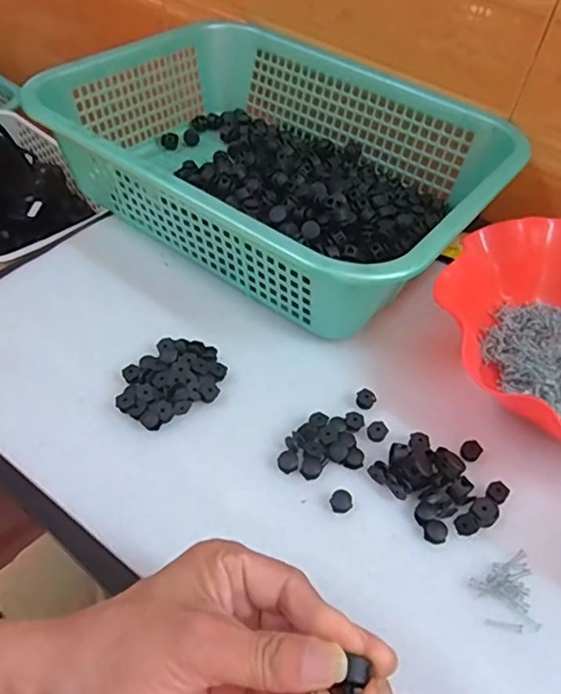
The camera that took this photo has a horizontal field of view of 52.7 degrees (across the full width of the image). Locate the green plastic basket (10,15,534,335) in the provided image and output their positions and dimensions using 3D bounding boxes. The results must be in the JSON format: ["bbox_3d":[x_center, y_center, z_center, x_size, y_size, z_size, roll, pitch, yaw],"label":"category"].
[{"bbox_3d":[0.000,-0.178,0.526,0.379,0.097,0.293,31,55,18],"label":"green plastic basket"}]

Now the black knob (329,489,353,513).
[{"bbox_3d":[0.039,0.099,0.362,0.014,0.006,0.013,3,51,-3],"label":"black knob"}]

